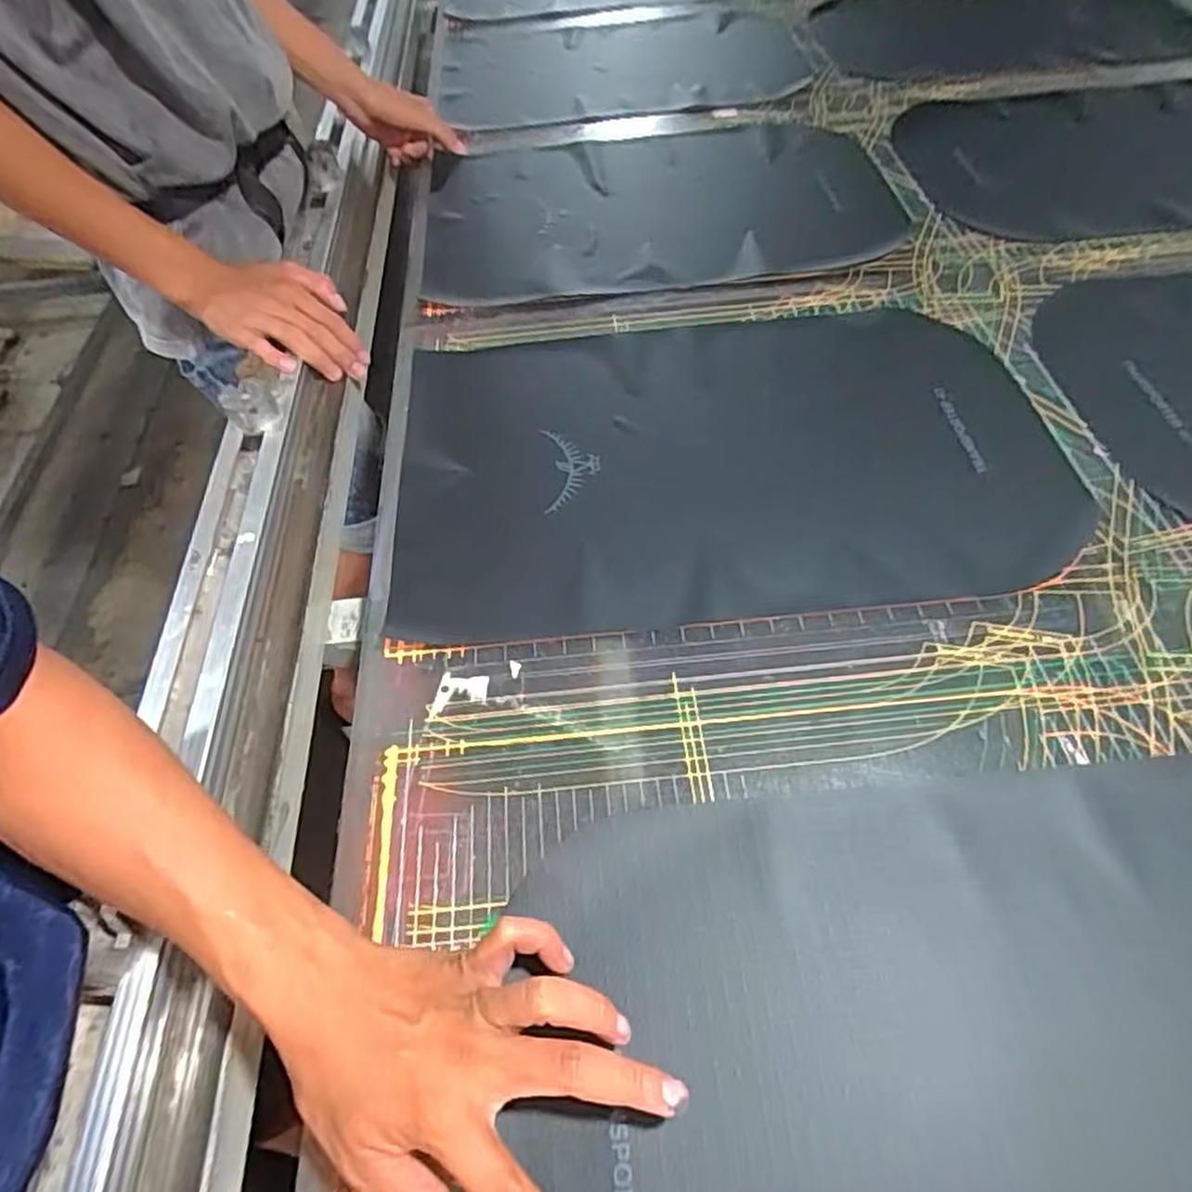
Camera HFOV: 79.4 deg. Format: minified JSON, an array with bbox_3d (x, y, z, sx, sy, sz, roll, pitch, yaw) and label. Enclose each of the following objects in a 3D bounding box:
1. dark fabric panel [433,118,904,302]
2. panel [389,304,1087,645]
[{"bbox_3d":[0.072,-0.434,0.821,0.514,0.054,0.338,-7,55,0],"label":"dark fabric panel"},{"bbox_3d":[0.095,-0.126,0.600,0.503,0.037,0.304,-5,55,1],"label":"panel"}]

